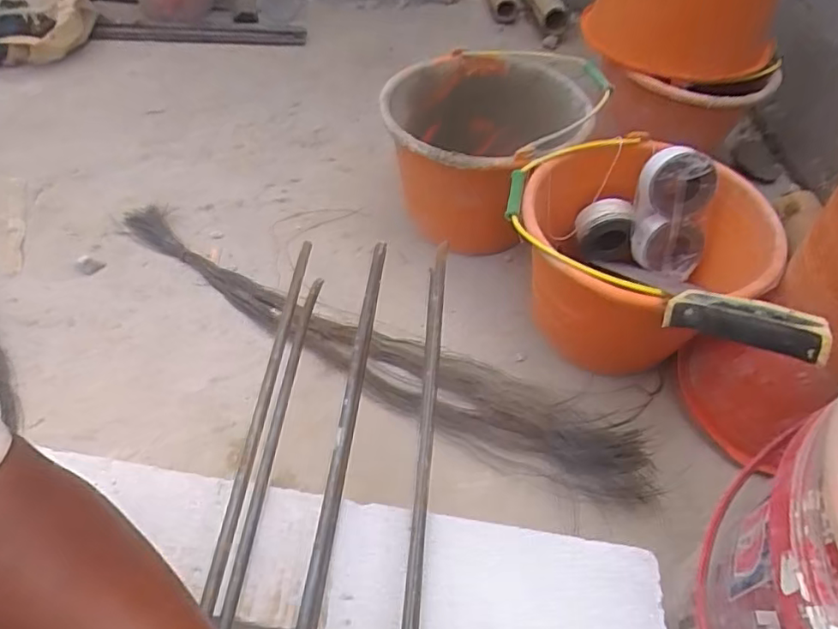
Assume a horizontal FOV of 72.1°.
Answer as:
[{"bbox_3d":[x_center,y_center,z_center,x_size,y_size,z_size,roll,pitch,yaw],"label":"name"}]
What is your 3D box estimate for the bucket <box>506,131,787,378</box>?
[{"bbox_3d":[0.268,-0.061,0.776,0.310,0.235,0.275,-23,56,-21],"label":"bucket"}]

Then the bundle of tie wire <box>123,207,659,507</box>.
[{"bbox_3d":[-0.103,0.029,0.827,0.890,0.041,0.126,26,54,16],"label":"bundle of tie wire"}]

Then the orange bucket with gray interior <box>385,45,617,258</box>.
[{"bbox_3d":[0.099,-0.250,0.922,0.294,0.234,0.298,2,51,-2],"label":"orange bucket with gray interior"}]

